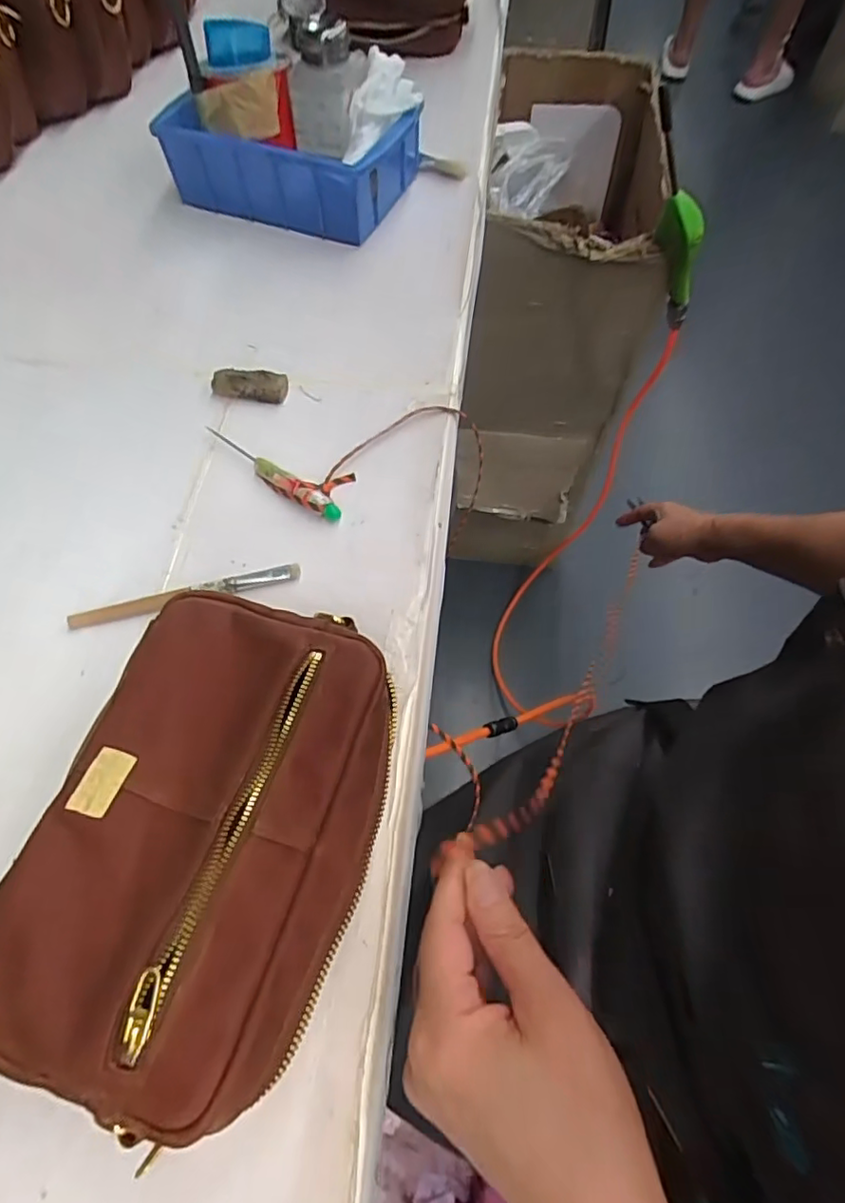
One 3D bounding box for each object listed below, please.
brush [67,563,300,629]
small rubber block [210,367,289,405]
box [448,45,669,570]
[{"bbox_3d":[-0.137,-0.003,0.344,0.130,0.008,0.012,-14,63,-6],"label":"brush"},{"bbox_3d":[-0.122,-0.153,0.418,0.055,0.014,0.017,10,63,6],"label":"small rubber block"},{"bbox_3d":[0.196,-0.417,0.979,0.260,0.605,0.483,8,62,3],"label":"box"}]

